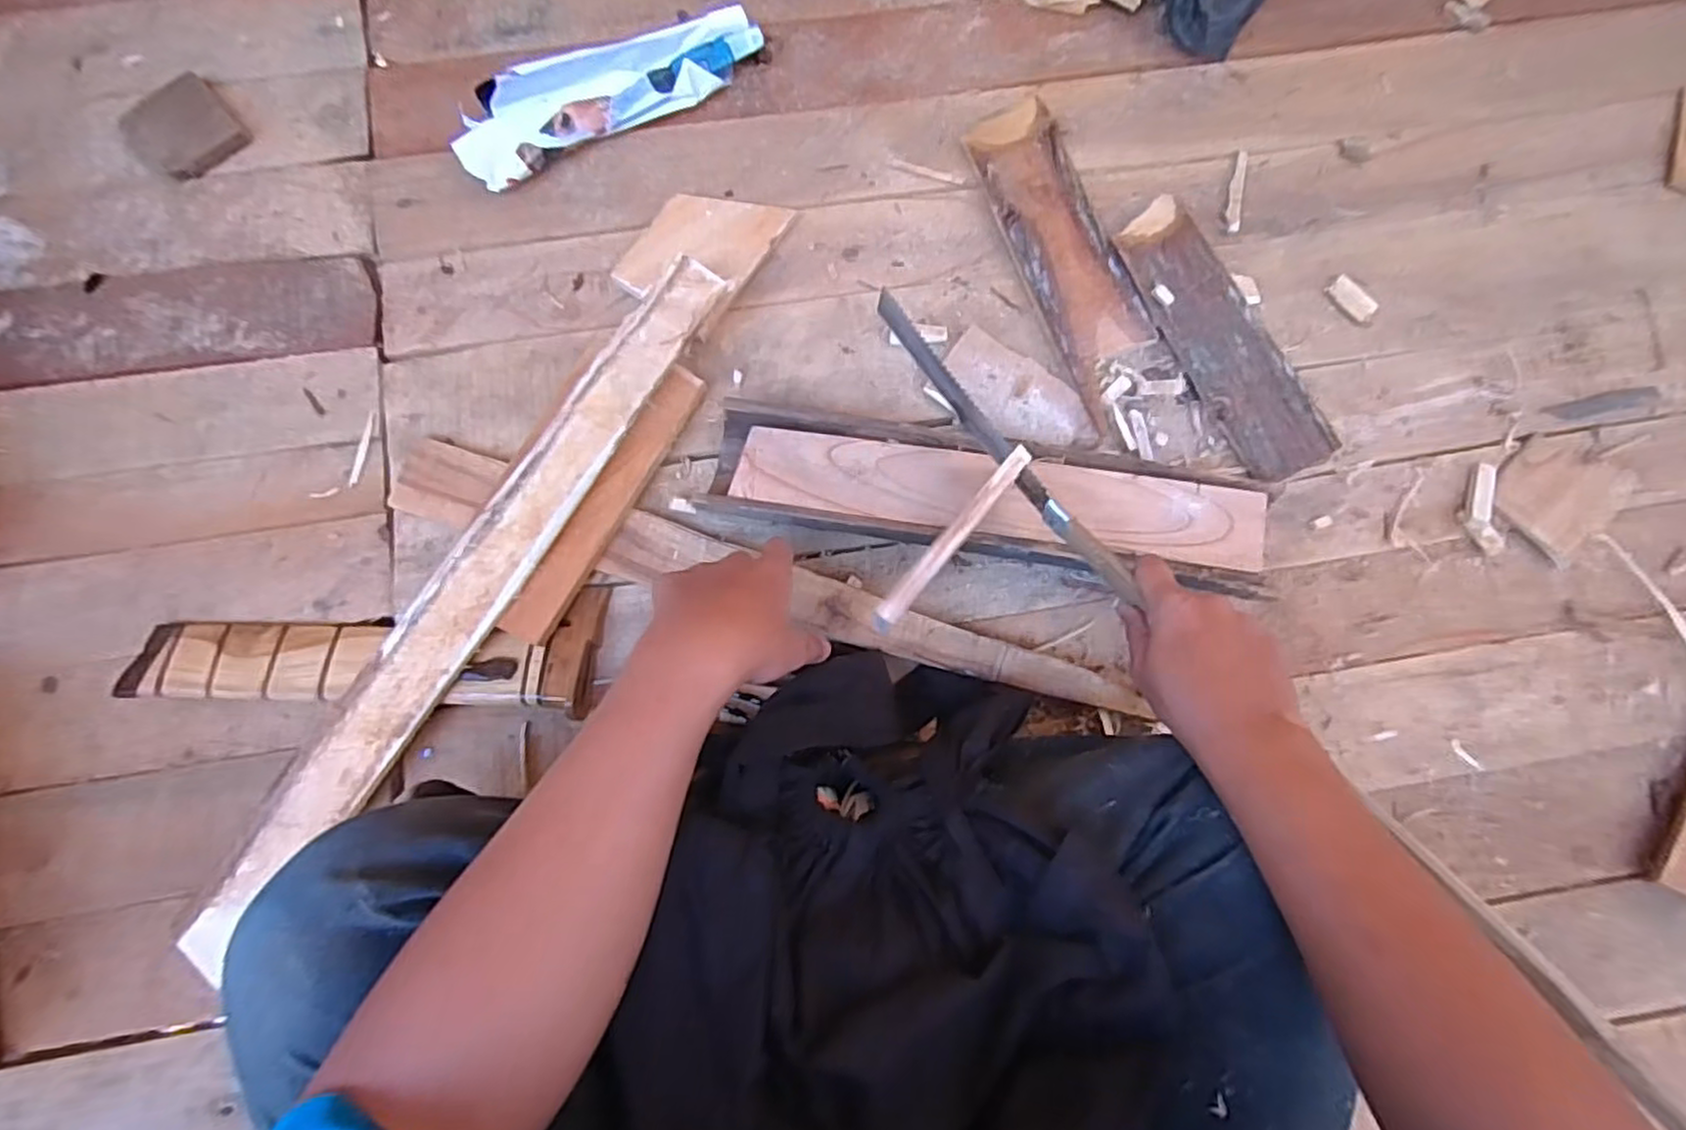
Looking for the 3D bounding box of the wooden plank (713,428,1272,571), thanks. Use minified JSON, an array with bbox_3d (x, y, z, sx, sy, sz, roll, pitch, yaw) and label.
[{"bbox_3d":[0.113,-0.050,0.529,0.378,0.019,0.063,9,78,0],"label":"wooden plank"}]

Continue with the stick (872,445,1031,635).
[{"bbox_3d":[0.070,-0.018,0.459,0.017,0.010,0.151,40,80,7],"label":"stick"}]

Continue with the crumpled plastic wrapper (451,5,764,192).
[{"bbox_3d":[-0.200,-0.404,0.615,0.269,0.048,0.091,-30,81,-7],"label":"crumpled plastic wrapper"}]

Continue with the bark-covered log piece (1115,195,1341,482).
[{"bbox_3d":[0.309,-0.185,0.595,0.073,0.029,0.245,-28,80,-7],"label":"bark-covered log piece"}]

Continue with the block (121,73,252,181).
[{"bbox_3d":[-0.557,-0.369,0.612,0.076,0.012,0.073,-41,82,-9],"label":"block"}]

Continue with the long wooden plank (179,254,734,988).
[{"bbox_3d":[-0.272,0.025,0.523,0.059,0.023,0.590,33,86,10],"label":"long wooden plank"}]

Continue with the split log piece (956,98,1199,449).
[{"bbox_3d":[0.200,-0.246,0.614,0.089,0.023,0.342,-19,79,-5],"label":"split log piece"}]

